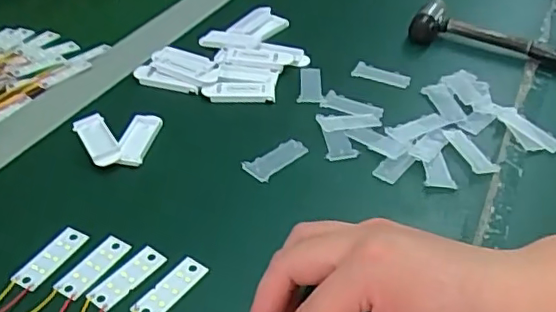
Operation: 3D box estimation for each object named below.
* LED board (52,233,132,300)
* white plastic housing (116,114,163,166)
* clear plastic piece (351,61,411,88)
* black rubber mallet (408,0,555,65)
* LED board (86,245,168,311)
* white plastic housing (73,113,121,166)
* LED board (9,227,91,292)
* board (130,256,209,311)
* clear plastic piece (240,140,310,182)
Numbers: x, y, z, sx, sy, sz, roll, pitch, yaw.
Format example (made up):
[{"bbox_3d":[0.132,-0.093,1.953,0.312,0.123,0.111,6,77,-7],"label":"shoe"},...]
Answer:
[{"bbox_3d":[-0.105,0.061,0.332,0.016,0.004,0.045,21,43,21],"label":"LED board"},{"bbox_3d":[-0.099,-0.013,0.416,0.021,0.010,0.055,7,40,5],"label":"white plastic housing"},{"bbox_3d":[0.089,-0.070,0.503,0.049,0.005,0.016,19,42,18],"label":"clear plastic piece"},{"bbox_3d":[0.241,-0.099,0.534,0.235,0.028,0.043,16,41,16],"label":"black rubber mallet"},{"bbox_3d":[-0.084,0.066,0.328,0.016,0.004,0.045,27,45,27],"label":"LED board"},{"bbox_3d":[-0.127,-0.012,0.414,0.020,0.009,0.058,-20,45,-25],"label":"white plastic housing"},{"bbox_3d":[-0.130,0.057,0.335,0.018,0.004,0.045,20,42,20],"label":"LED board"},{"bbox_3d":[-0.059,0.072,0.323,0.017,0.004,0.045,26,45,26],"label":"board"},{"bbox_3d":[-0.001,0.002,0.416,0.048,0.007,0.019,-30,50,-34],"label":"clear plastic piece"}]

